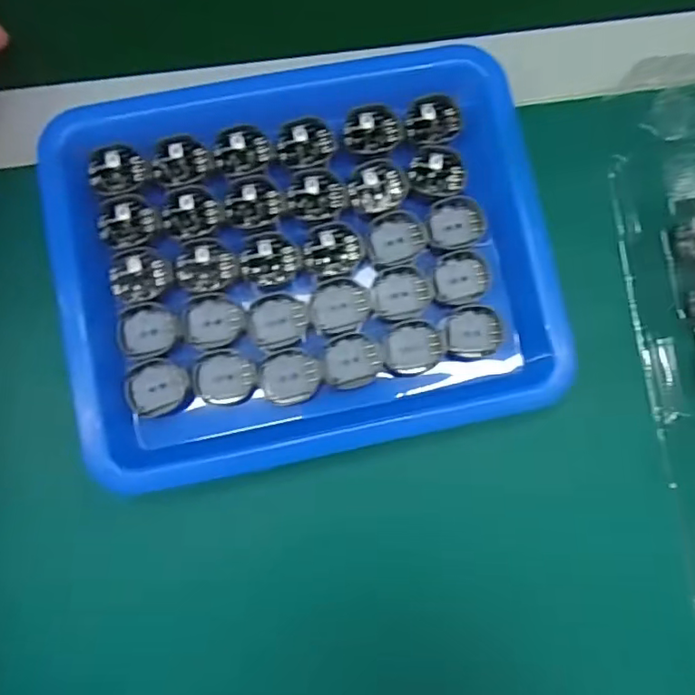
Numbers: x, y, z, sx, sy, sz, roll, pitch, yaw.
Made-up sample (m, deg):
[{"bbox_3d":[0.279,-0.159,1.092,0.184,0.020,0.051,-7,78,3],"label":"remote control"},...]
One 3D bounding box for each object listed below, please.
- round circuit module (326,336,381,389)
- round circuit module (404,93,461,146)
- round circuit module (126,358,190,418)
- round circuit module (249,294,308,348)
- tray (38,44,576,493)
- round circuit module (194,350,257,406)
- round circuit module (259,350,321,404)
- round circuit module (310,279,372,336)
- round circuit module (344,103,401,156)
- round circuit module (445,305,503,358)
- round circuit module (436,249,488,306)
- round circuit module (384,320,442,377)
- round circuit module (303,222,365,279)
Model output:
[{"bbox_3d":[0.002,0.006,0.267,0.025,0.004,0.024,0,82,-2],"label":"round circuit module"},{"bbox_3d":[0.041,-0.110,0.280,0.027,0.004,0.024,-21,83,-5],"label":"round circuit module"},{"bbox_3d":[-0.086,0.018,0.261,0.027,0.005,0.026,0,82,-2],"label":"round circuit module"},{"bbox_3d":[-0.032,-0.013,0.268,0.027,0.004,0.024,-12,83,-4],"label":"round circuit module"},{"bbox_3d":[-0.019,-0.042,0.266,0.211,0.026,0.178,-12,87,-2],"label":"tray"},{"bbox_3d":[-0.056,0.014,0.266,0.027,0.004,0.024,3,82,-2],"label":"round circuit module"},{"bbox_3d":[-0.027,0.014,0.265,0.026,0.004,0.024,-10,83,-4],"label":"round circuit module"},{"bbox_3d":[-0.003,-0.019,0.269,0.027,0.004,0.025,0,82,-2],"label":"round circuit module"},{"bbox_3d":[0.012,-0.105,0.279,0.027,0.004,0.024,-7,82,-3],"label":"round circuit module"},{"bbox_3d":[0.059,-0.007,0.272,0.026,0.004,0.024,0,82,-2],"label":"round circuit module"},{"bbox_3d":[0.054,-0.033,0.273,0.025,0.004,0.025,0,82,-2],"label":"round circuit module"},{"bbox_3d":[0.031,0.001,0.272,0.027,0.006,0.025,0,82,-2],"label":"round circuit module"},{"bbox_3d":[-0.006,-0.046,0.271,0.028,0.004,0.025,-1,82,-3],"label":"round circuit module"}]

